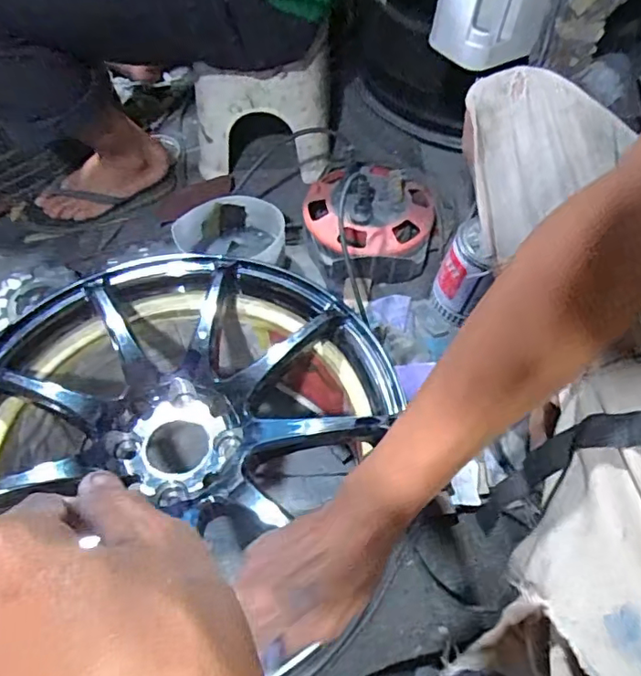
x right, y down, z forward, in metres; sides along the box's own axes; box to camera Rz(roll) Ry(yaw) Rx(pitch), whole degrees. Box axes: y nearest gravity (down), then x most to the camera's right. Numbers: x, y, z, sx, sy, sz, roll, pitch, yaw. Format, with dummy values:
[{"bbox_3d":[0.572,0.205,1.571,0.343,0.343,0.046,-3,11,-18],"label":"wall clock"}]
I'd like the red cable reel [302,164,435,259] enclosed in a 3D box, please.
[{"bbox_3d":[0.079,-0.202,0.905,0.203,0.132,0.210,1,54,-1],"label":"red cable reel"}]

